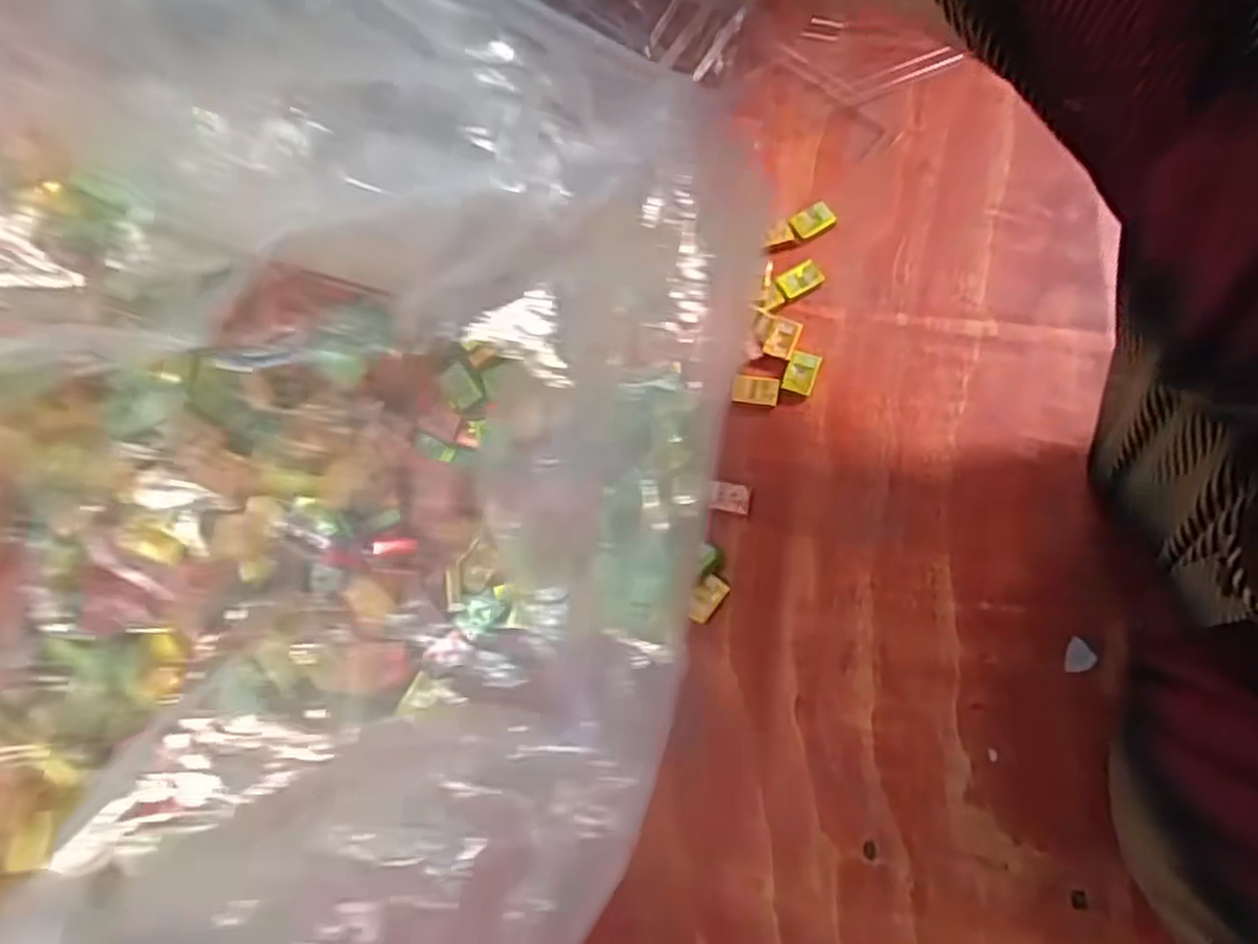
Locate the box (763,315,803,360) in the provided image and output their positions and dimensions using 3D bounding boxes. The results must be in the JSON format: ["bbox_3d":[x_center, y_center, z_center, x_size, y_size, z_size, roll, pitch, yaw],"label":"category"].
[{"bbox_3d":[0.090,-0.079,0.435,0.017,0.004,0.025,20,78,7],"label":"box"}]

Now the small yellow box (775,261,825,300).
[{"bbox_3d":[0.103,-0.116,0.447,0.025,0.004,0.017,-31,77,-6],"label":"small yellow box"}]

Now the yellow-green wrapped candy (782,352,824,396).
[{"bbox_3d":[0.101,-0.058,0.432,0.017,0.004,0.024,20,78,7],"label":"yellow-green wrapped candy"}]

